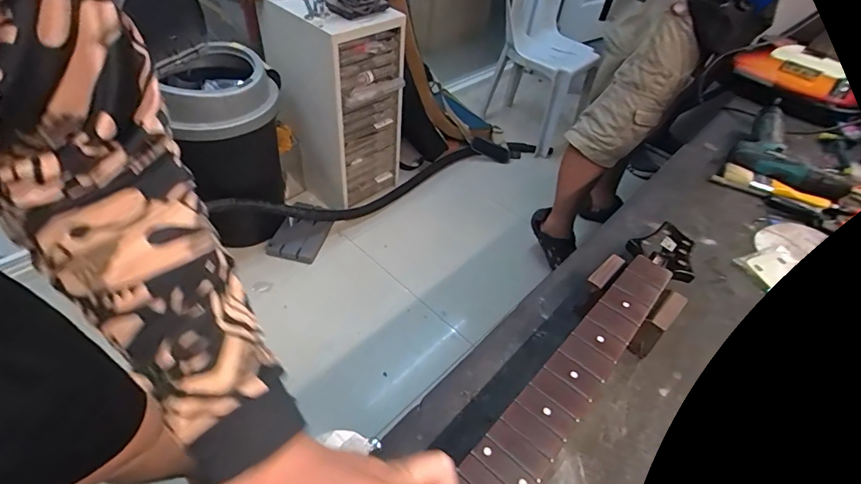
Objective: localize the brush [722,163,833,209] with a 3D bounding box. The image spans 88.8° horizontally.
[{"bbox_3d":[0.605,-0.095,0.776,0.166,0.016,0.047,29,48,23],"label":"brush"}]

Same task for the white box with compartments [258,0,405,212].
[{"bbox_3d":[-0.336,-0.497,1.587,0.395,0.660,0.296,31,50,23],"label":"white box with compartments"}]

